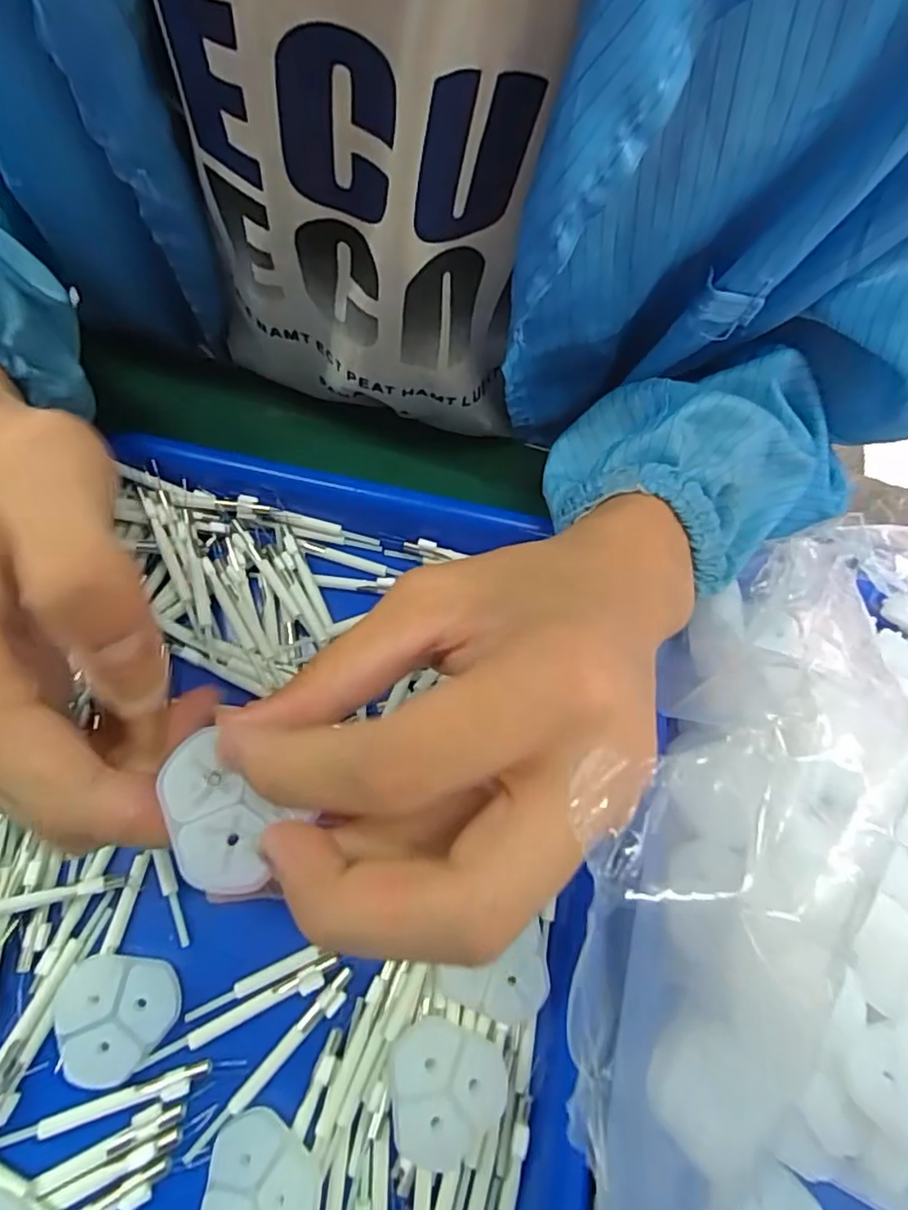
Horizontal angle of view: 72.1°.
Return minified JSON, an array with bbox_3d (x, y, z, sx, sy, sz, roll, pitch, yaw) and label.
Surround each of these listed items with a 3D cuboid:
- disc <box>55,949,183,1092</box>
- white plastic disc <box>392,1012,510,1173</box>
[{"bbox_3d":[-0.111,0.135,0.205,0.035,0.007,0.037,2,68,-4],"label":"disc"},{"bbox_3d":[-0.002,0.153,0.197,0.036,0.010,0.036,2,68,-4],"label":"white plastic disc"}]

